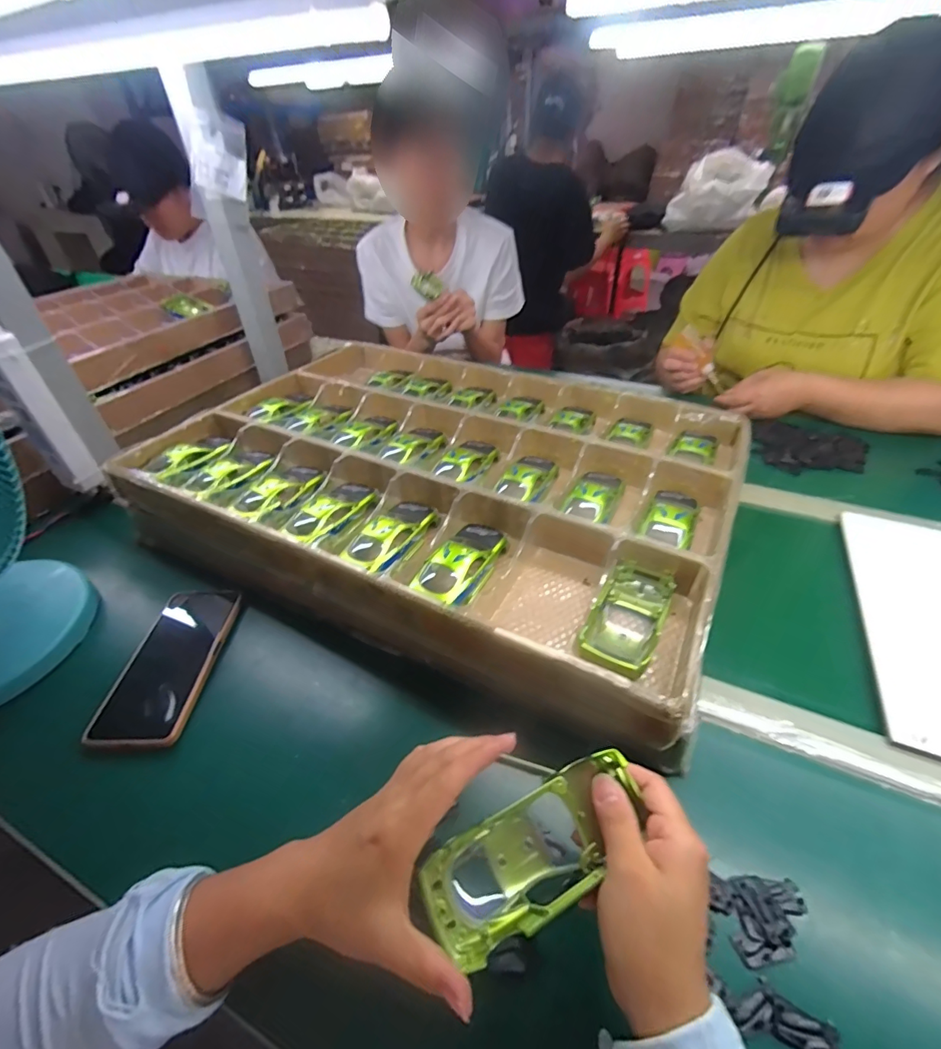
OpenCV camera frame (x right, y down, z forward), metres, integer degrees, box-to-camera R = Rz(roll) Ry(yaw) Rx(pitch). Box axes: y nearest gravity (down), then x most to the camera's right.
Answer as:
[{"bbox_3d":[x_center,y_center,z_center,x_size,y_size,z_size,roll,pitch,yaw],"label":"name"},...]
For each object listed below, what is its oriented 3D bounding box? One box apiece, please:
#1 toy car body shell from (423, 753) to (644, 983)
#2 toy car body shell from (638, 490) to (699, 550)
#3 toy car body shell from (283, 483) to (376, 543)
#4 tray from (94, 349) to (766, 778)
[{"bbox_3d":[0.040,0.185,0.266,0.131,0.033,0.057,-28,47,-20],"label":"toy car body shell"},{"bbox_3d":[0.211,-0.010,0.481,0.046,0.025,0.085,20,45,23],"label":"toy car body shell"},{"bbox_3d":[-0.154,-0.017,0.502,0.046,0.023,0.109,17,44,20],"label":"toy car body shell"},{"bbox_3d":[-0.039,-0.066,0.602,0.643,0.105,0.469,19,45,22],"label":"tray"}]

